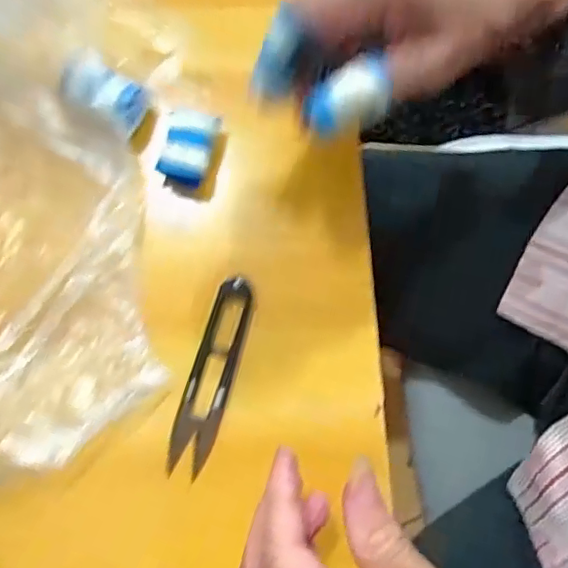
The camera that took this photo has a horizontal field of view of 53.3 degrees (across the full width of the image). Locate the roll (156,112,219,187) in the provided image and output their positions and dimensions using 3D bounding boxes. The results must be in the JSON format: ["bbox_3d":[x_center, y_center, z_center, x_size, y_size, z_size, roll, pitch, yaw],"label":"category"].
[{"bbox_3d":[-0.052,-0.072,0.310,0.026,0.024,0.037,14,76,2],"label":"roll"}]

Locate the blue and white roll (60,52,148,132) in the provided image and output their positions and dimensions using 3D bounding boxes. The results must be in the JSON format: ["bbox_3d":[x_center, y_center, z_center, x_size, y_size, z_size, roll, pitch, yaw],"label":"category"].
[{"bbox_3d":[-0.095,-0.103,0.302,0.044,0.023,0.026,27,77,5],"label":"blue and white roll"}]

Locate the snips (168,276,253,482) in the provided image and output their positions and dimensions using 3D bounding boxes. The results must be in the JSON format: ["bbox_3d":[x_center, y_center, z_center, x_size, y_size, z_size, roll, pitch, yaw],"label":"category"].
[{"bbox_3d":[-0.037,0.046,0.291,0.022,0.008,0.100,16,76,2],"label":"snips"}]

